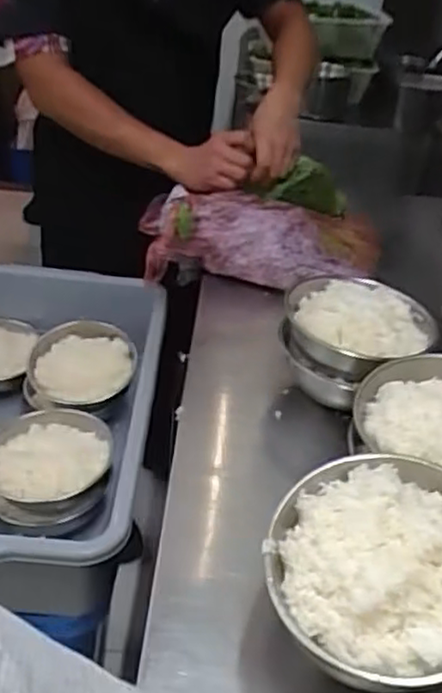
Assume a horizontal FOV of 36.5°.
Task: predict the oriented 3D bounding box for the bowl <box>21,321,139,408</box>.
[{"bbox_3d":[-0.225,0.042,1.101,0.181,0.085,0.181,-2,47,2],"label":"bowl"}]

